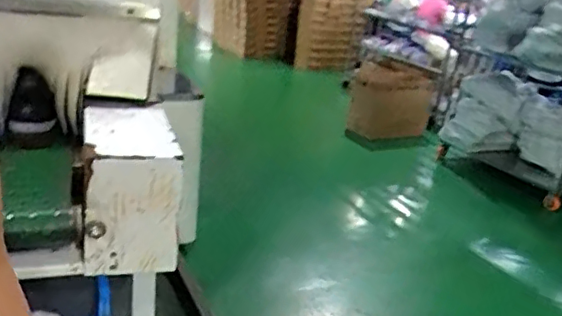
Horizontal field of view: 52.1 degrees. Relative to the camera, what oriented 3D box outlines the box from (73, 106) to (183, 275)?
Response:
[{"bbox_3d":[-0.271,0.047,0.999,0.152,0.213,0.242,-2,22,-23],"label":"box"}]

